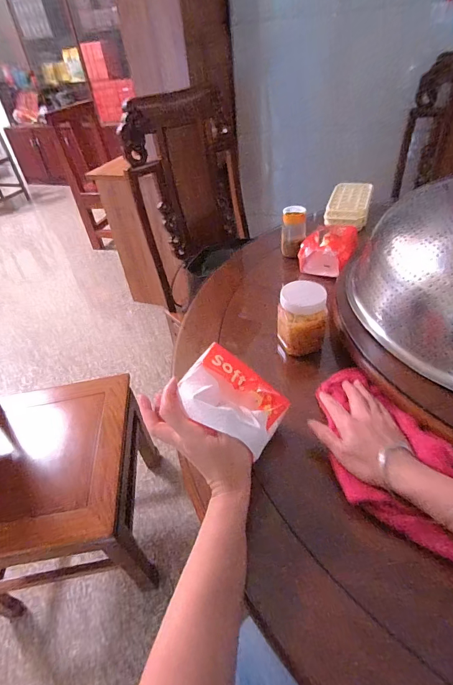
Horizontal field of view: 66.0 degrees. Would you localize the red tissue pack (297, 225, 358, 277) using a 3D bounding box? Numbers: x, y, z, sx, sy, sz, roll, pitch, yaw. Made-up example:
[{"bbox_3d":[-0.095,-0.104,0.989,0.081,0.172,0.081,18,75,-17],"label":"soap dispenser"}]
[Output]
[{"bbox_3d":[0.217,-0.202,0.756,0.116,0.067,0.121,13,45,20],"label":"red tissue pack"}]

